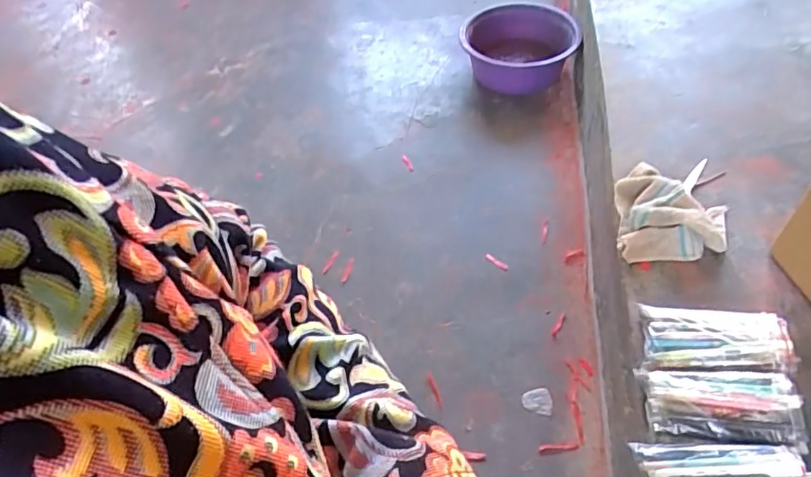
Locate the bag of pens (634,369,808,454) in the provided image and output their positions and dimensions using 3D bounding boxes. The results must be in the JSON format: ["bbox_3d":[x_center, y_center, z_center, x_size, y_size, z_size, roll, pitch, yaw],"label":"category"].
[{"bbox_3d":[0.358,0.190,0.605,0.152,0.035,0.080,3,49,8],"label":"bag of pens"}]

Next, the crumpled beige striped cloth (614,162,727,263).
[{"bbox_3d":[0.399,-0.043,0.789,0.156,0.056,0.176,7,53,11],"label":"crumpled beige striped cloth"}]

